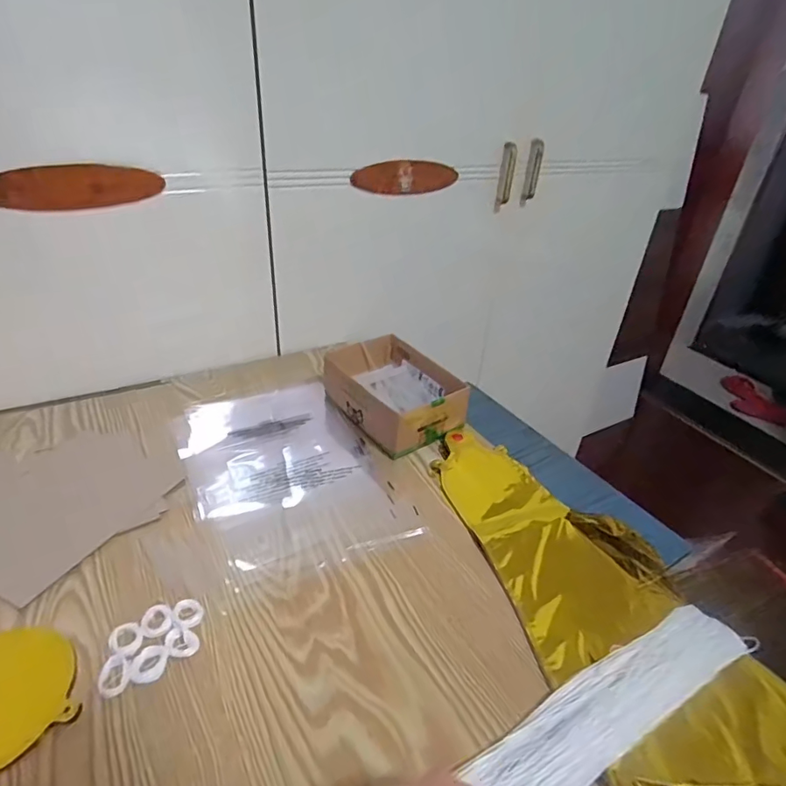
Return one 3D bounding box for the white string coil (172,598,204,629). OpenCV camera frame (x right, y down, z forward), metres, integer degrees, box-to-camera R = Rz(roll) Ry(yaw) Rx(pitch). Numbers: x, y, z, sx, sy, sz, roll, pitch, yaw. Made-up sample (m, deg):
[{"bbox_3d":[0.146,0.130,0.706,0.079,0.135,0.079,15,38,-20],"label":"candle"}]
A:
[{"bbox_3d":[-0.177,0.191,0.422,0.023,0.008,0.028,-23,42,-35],"label":"white string coil"}]

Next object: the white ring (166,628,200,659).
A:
[{"bbox_3d":[-0.173,0.205,0.401,0.026,0.005,0.021,9,33,7],"label":"white ring"}]

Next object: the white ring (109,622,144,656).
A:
[{"bbox_3d":[-0.218,0.201,0.399,0.031,0.004,0.024,31,41,34],"label":"white ring"}]

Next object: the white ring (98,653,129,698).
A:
[{"bbox_3d":[-0.216,0.218,0.378,0.020,0.006,0.030,-14,37,-26],"label":"white ring"}]

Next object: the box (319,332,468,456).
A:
[{"bbox_3d":[0.002,-0.001,0.681,0.130,0.065,0.179,-18,40,-31],"label":"box"}]

